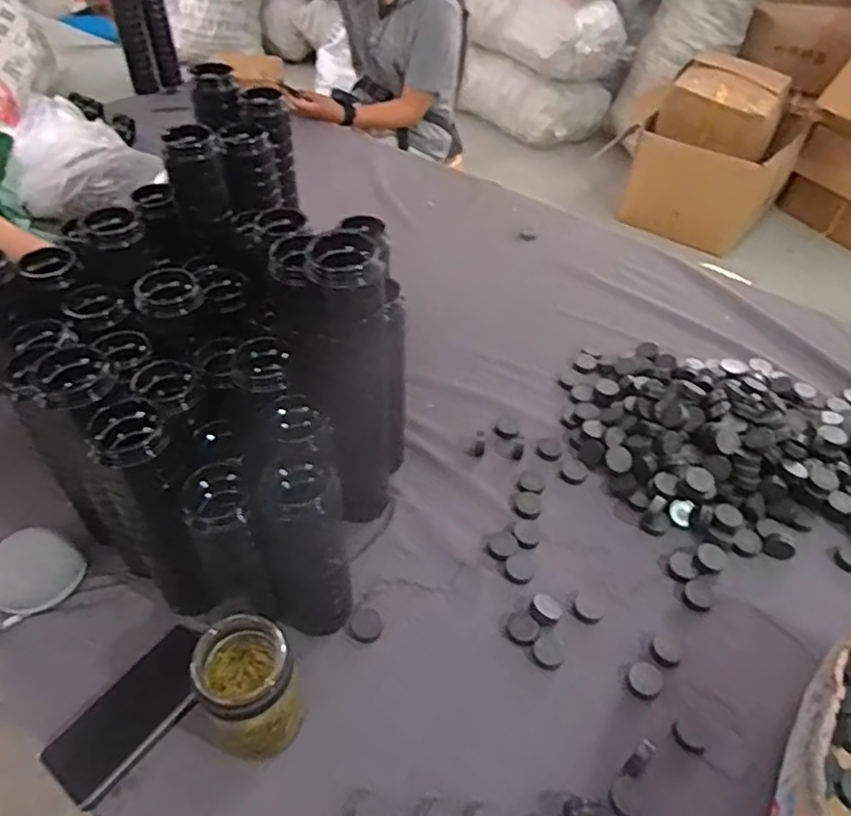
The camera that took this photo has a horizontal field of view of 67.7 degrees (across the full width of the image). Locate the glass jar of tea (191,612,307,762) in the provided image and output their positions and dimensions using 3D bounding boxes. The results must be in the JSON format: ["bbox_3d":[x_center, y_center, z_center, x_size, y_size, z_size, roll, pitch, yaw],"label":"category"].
[{"bbox_3d":[-0.153,0.247,0.554,0.077,0.135,0.077,2,45,-2],"label":"glass jar of tea"}]

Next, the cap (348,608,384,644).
[{"bbox_3d":[-0.062,0.228,0.664,0.031,0.014,0.033,2,45,-2],"label":"cap"}]

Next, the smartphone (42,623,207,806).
[{"bbox_3d":[-0.268,0.284,0.590,0.075,0.014,0.155,29,58,29],"label":"smartphone"}]

